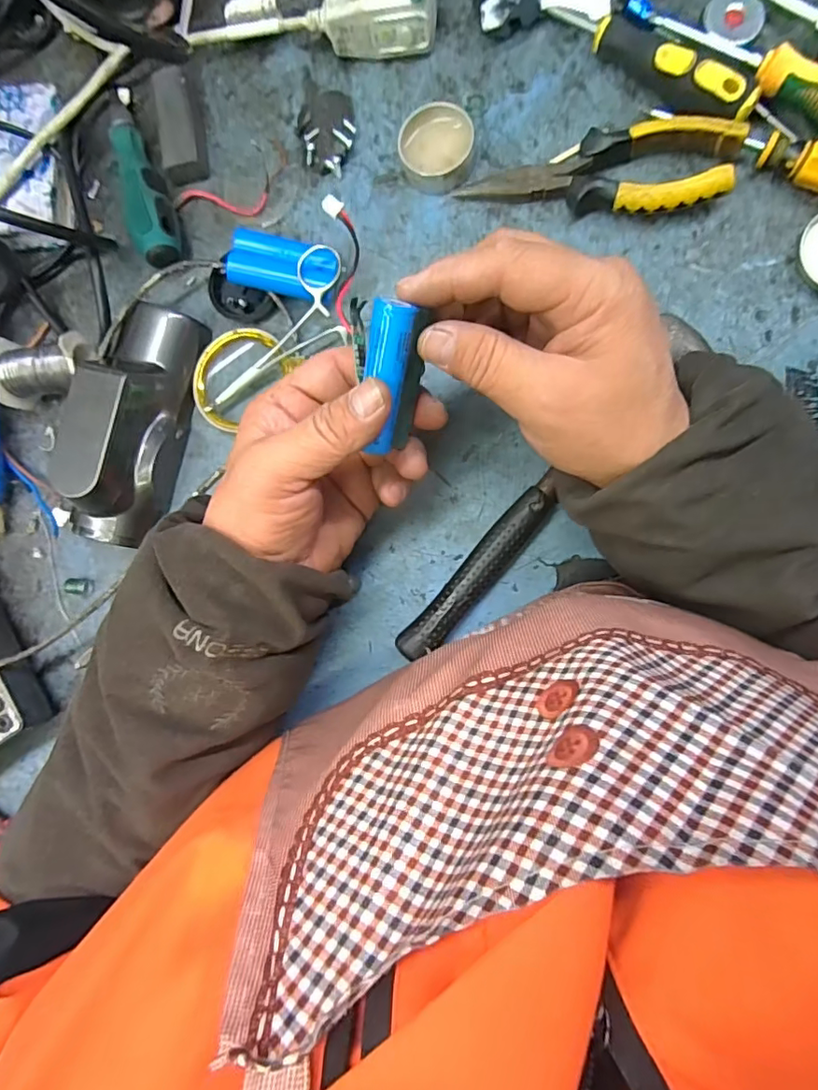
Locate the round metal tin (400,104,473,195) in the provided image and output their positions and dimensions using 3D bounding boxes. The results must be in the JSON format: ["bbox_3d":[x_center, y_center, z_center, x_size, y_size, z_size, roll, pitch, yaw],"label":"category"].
[{"bbox_3d":[0.018,-0.247,0.345,0.044,0.015,0.048,0,88,8],"label":"round metal tin"}]

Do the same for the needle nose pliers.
[{"bbox_3d":[0.112,-0.223,0.329,0.153,0.025,0.047,6,89,8],"label":"needle nose pliers"}]

